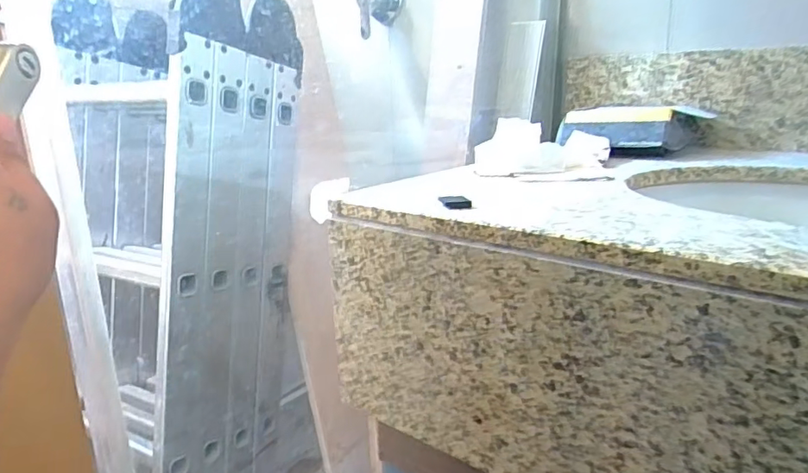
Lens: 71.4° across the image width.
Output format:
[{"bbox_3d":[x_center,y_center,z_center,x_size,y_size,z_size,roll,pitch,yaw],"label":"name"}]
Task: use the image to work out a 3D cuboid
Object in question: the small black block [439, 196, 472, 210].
[{"bbox_3d":[0.051,-0.034,0.547,0.028,0.007,0.030,-4,15,-9],"label":"small black block"}]

